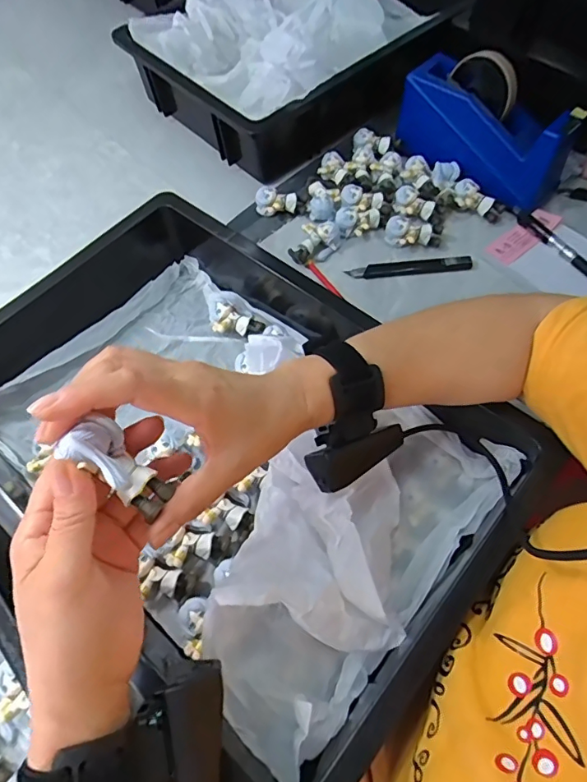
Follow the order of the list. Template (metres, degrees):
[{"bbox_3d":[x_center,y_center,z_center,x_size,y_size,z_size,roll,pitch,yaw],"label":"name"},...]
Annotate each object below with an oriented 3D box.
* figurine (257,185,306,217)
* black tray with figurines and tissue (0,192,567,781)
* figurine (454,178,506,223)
[{"bbox_3d":[-0.019,-0.228,0.587,0.060,0.028,0.028,24,66,15],"label":"figurine"},{"bbox_3d":[-0.066,0.028,0.411,0.462,0.090,0.305,39,70,21],"label":"black tray with figurines and tissue"},{"bbox_3d":[0.206,-0.214,0.539,0.059,0.020,0.021,39,70,7],"label":"figurine"}]

